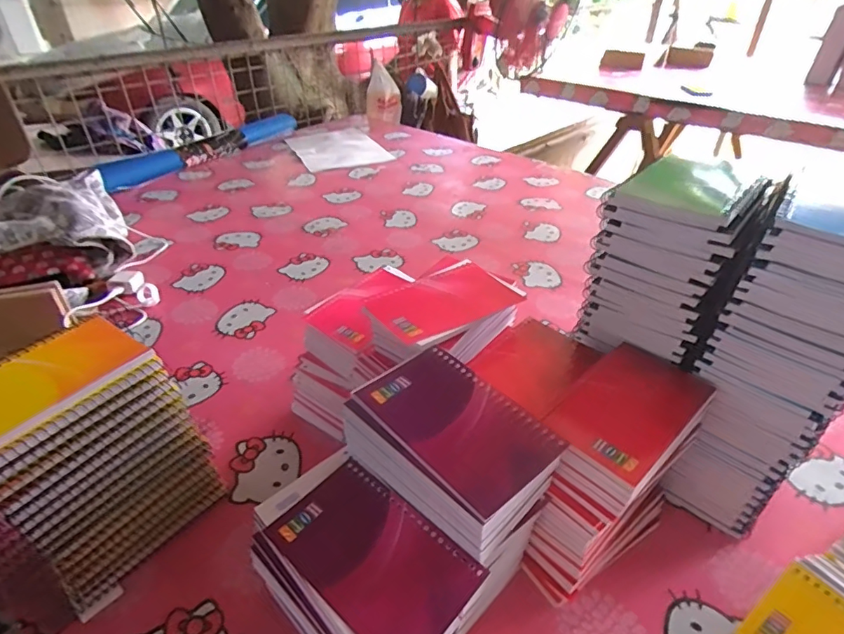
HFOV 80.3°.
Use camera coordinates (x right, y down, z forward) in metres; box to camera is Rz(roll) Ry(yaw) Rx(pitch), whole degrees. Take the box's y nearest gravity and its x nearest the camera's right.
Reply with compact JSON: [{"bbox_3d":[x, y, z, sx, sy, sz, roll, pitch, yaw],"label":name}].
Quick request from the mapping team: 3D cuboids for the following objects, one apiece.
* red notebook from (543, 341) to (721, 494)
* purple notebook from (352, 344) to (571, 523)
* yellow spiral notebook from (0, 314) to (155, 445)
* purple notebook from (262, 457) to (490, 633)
[{"bbox_3d":[0.160,0.067,0.383,0.134,0.012,0.081,-30,45,-35],"label":"red notebook"},{"bbox_3d":[0.023,0.070,0.342,0.077,0.007,0.129,-35,53,-26],"label":"purple notebook"},{"bbox_3d":[-0.276,0.045,0.358,0.081,0.013,0.127,21,40,26],"label":"yellow spiral notebook"},{"bbox_3d":[-0.032,0.151,0.323,0.129,0.008,0.077,27,45,33],"label":"purple notebook"}]

